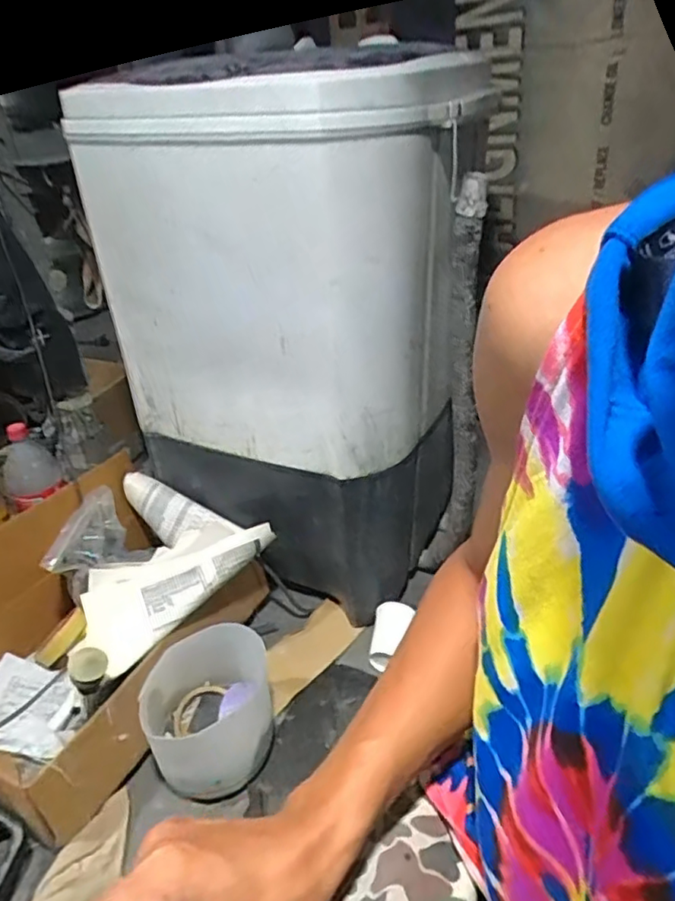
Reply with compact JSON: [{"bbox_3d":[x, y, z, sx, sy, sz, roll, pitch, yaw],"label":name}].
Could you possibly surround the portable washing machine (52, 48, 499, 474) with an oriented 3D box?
[{"bbox_3d":[-0.064,-0.232,0.805,0.344,0.478,0.346,26,40,37],"label":"portable washing machine"}]

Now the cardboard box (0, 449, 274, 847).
[{"bbox_3d":[-0.340,0.237,0.859,0.312,0.222,0.453,14,34,24],"label":"cardboard box"}]

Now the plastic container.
[{"bbox_3d":[-0.166,0.349,0.780,0.149,0.163,0.145,-10,32,-15],"label":"plastic container"}]

